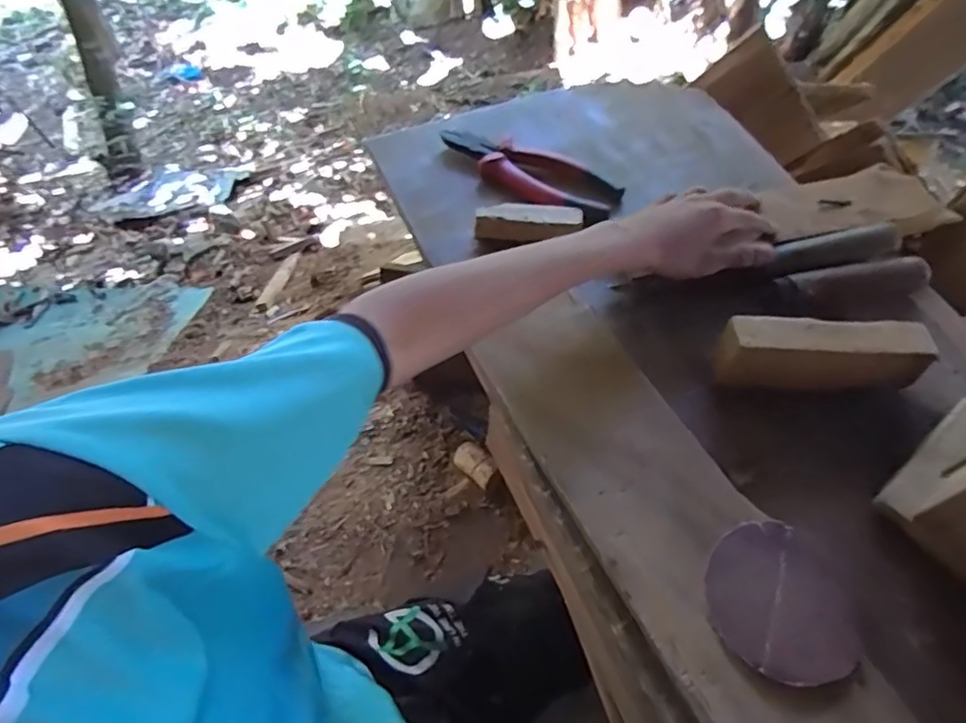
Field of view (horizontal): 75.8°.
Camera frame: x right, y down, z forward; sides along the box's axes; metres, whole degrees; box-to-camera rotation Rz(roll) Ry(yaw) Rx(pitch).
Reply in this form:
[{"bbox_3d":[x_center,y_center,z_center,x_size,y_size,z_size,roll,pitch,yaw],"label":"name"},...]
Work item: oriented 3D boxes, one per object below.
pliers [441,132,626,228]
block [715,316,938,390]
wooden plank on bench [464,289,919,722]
[{"bbox_3d":[0.037,-0.179,0.585,0.187,0.028,0.071,31,64,17],"label":"pliers"},{"bbox_3d":[0.238,-0.005,0.444,0.144,0.056,0.030,1,59,1],"label":"block"},{"bbox_3d":[0.144,0.149,0.375,0.099,0.030,0.468,-25,62,-13],"label":"wooden plank on bench"}]

